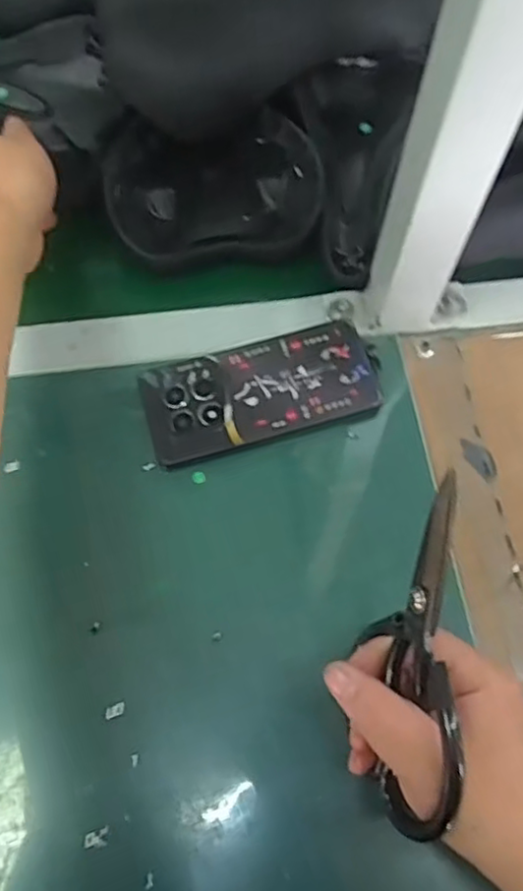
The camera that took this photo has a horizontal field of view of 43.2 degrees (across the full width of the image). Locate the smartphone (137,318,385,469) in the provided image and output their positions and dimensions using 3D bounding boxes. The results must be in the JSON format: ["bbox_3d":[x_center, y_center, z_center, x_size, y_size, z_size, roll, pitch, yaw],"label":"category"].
[{"bbox_3d":[-0.001,-0.039,0.468,0.160,0.017,0.076,-14,67,-7],"label":"smartphone"}]

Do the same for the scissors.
[{"bbox_3d":[0.072,0.105,0.333,0.009,0.076,0.170,2,83,-22],"label":"scissors"}]

